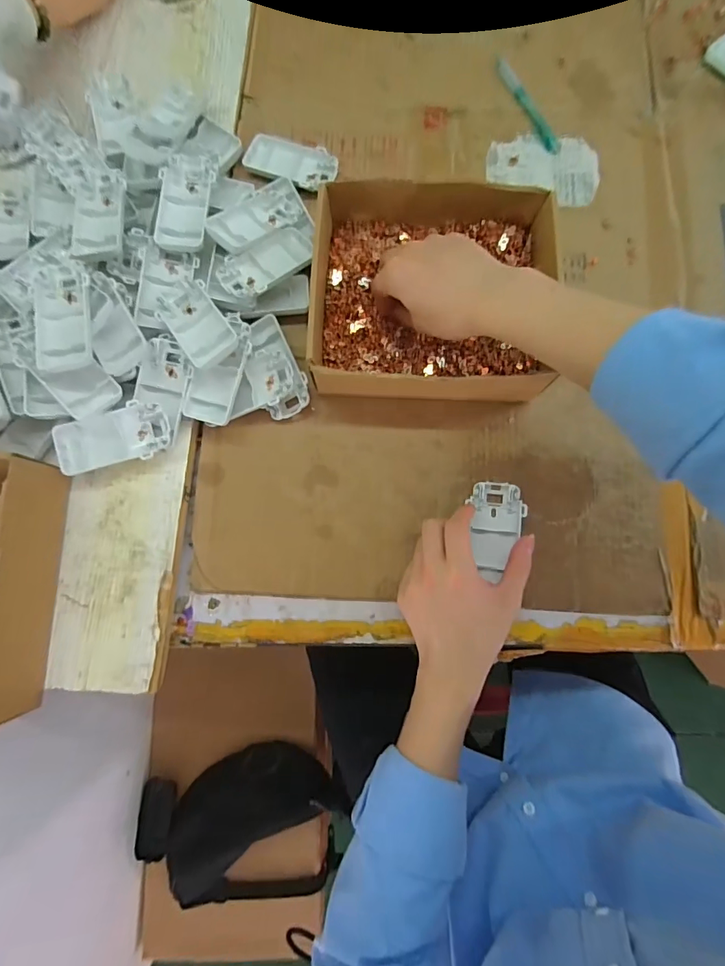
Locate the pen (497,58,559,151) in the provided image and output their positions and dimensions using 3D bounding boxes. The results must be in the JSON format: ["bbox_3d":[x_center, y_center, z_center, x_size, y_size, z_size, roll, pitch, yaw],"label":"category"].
[{"bbox_3d":[0.180,-0.414,0.482,0.013,0.015,0.122,-27,79,-5],"label":"pen"}]

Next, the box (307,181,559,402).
[{"bbox_3d":[0.062,-0.176,0.409,0.208,0.062,0.204,3,78,1],"label":"box"}]

